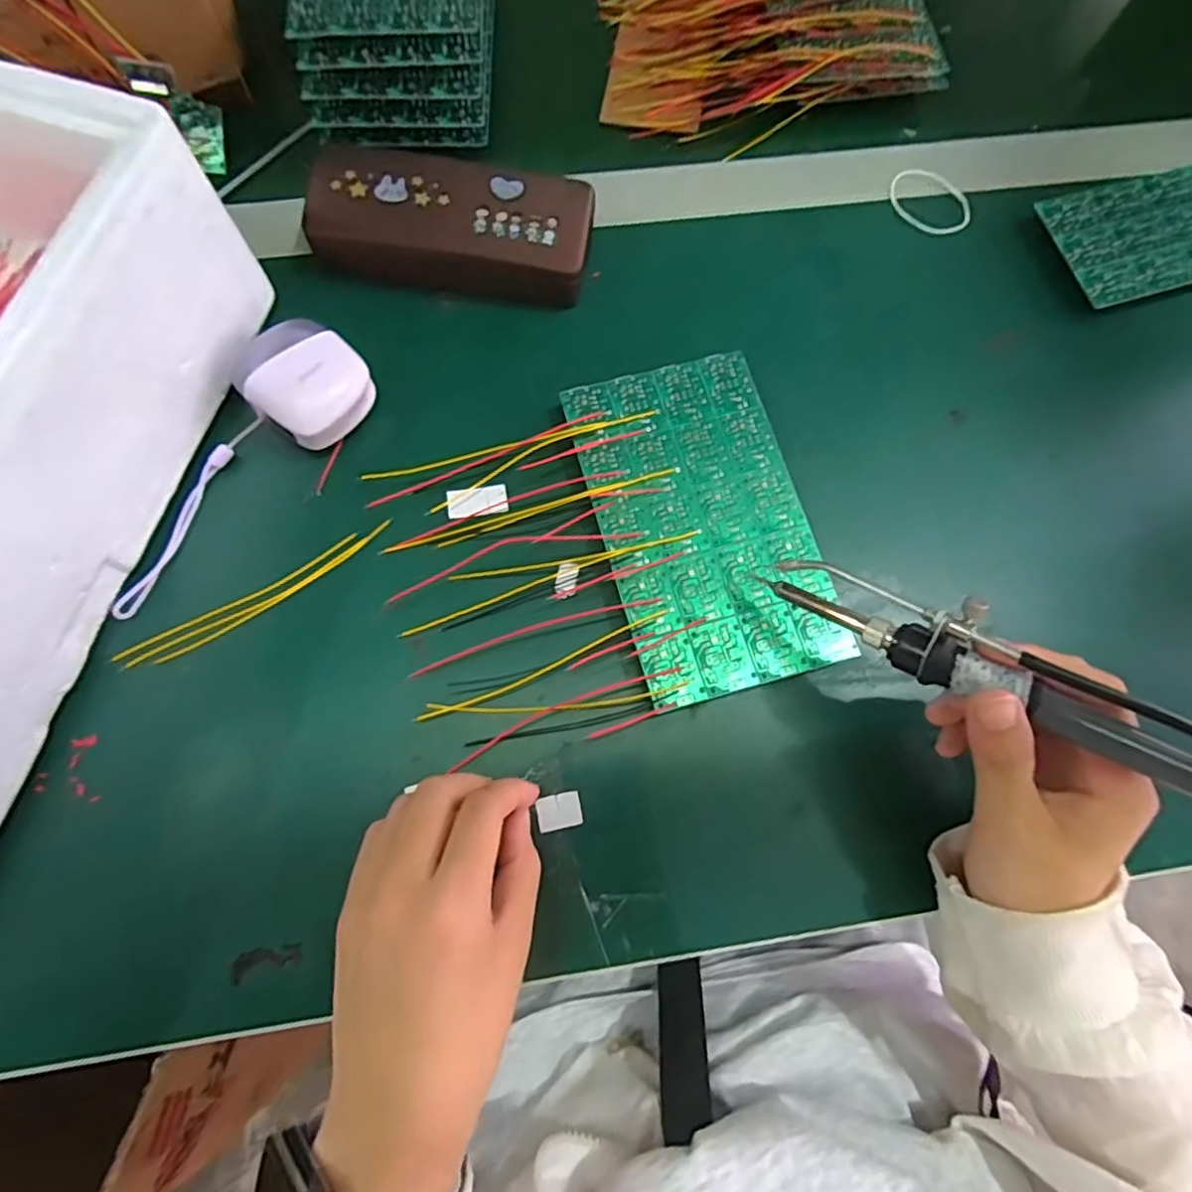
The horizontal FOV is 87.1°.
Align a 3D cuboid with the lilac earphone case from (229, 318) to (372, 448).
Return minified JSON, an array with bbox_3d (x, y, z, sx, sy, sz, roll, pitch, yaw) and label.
[{"bbox_3d":[-0.148,-0.109,0.319,0.053,0.034,0.055,34,77,7],"label":"lilac earphone case"}]

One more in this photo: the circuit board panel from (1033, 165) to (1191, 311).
[{"bbox_3d":[0.353,-0.223,0.373,0.165,0.004,0.075,-17,76,-3],"label":"circuit board panel"}]

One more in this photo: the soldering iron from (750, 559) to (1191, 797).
[{"bbox_3d":[0.155,0.030,0.226,0.197,0.028,0.027,31,75,29],"label":"soldering iron"}]

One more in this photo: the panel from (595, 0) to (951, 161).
[{"bbox_3d":[0.107,-0.388,0.410,0.203,0.028,0.177,-3,75,-3],"label":"panel"}]

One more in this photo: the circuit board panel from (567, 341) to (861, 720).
[{"bbox_3d":[0.054,-0.039,0.317,0.101,0.004,0.173,-15,76,-6],"label":"circuit board panel"}]

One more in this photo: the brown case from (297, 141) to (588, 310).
[{"bbox_3d":[-0.079,-0.206,0.348,0.150,0.035,0.058,7,75,0],"label":"brown case"}]

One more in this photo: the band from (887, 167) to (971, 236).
[{"bbox_3d":[0.206,-0.243,0.388,0.053,0.008,0.039,32,76,6],"label":"band"}]

